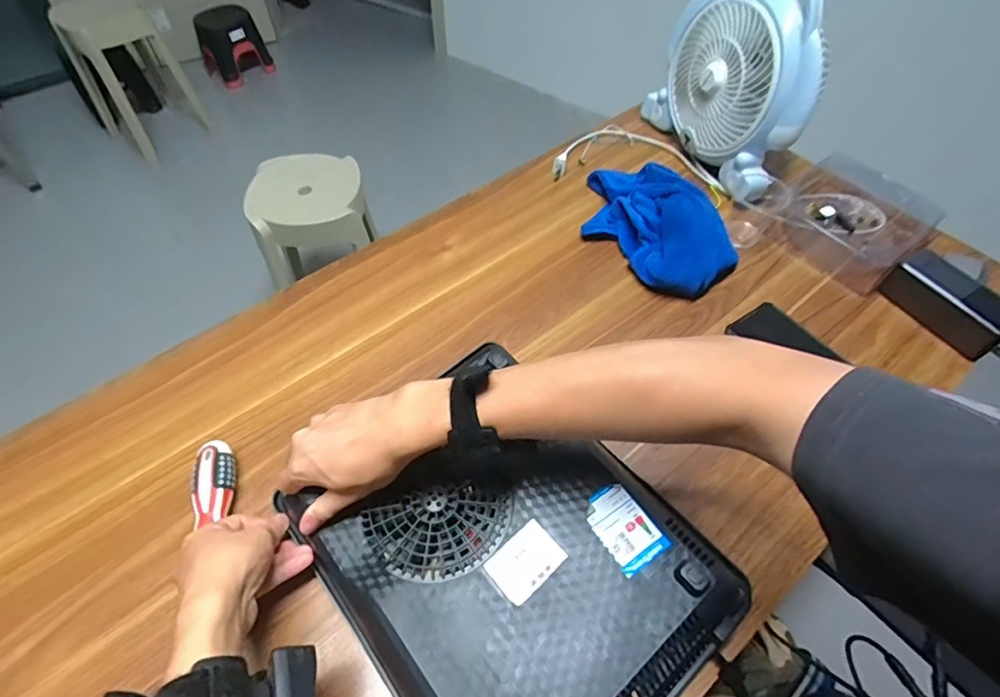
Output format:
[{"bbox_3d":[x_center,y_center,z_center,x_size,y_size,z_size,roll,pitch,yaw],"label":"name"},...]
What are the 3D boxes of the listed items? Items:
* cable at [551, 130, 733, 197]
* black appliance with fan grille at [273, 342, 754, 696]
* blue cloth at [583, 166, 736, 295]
[{"bbox_3d":[0.215,-0.297,0.811,0.250,0.022,0.144,9,55,6],"label":"cable"},{"bbox_3d":[0.004,0.172,0.443,0.255,0.065,0.318,-34,61,-22],"label":"black appliance with fan grille"},{"bbox_3d":[0.185,-0.171,0.680,0.124,0.075,0.252,-18,56,-13],"label":"blue cloth"}]

